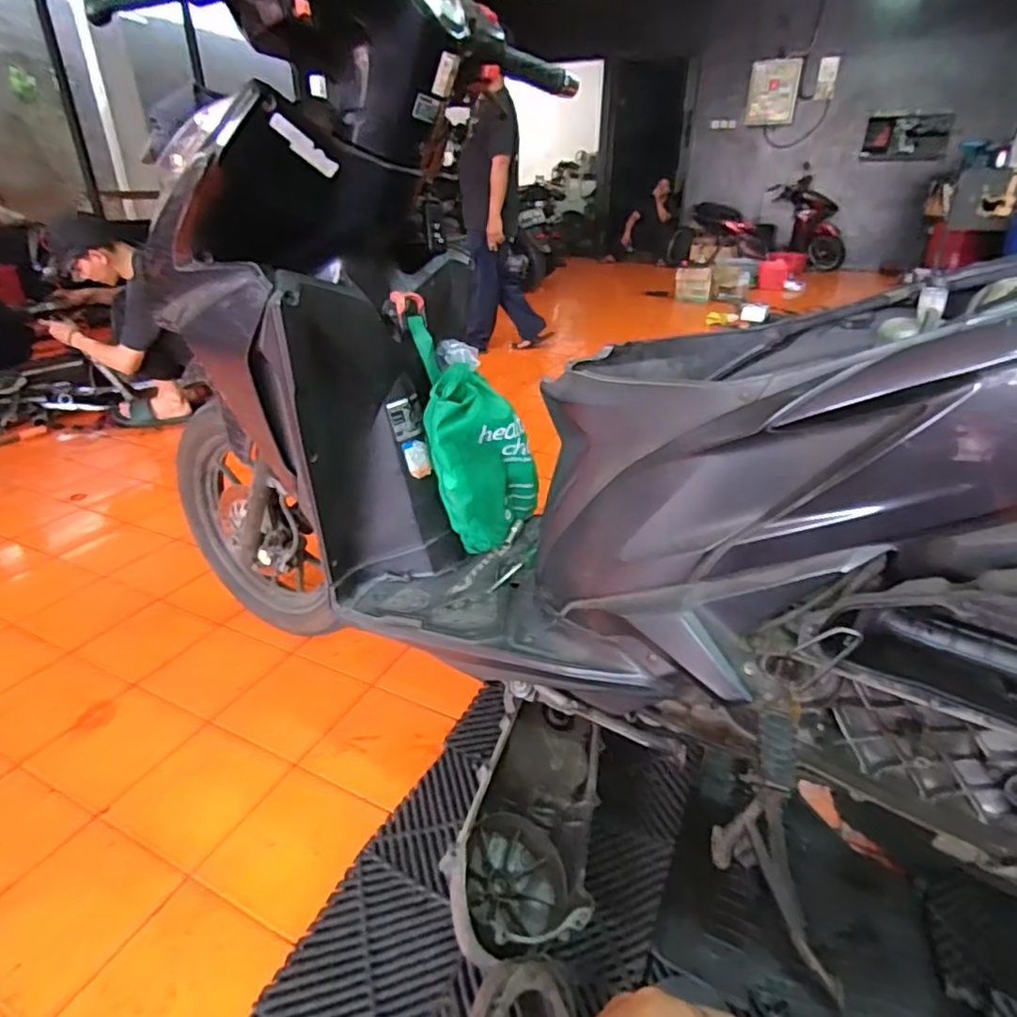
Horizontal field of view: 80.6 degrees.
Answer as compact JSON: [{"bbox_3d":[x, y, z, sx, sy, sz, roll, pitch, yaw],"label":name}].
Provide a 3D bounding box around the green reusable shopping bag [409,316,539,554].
[{"bbox_3d":[-0.047,-0.100,0.950,0.168,0.325,0.148,4,28,7],"label":"green reusable shopping bag"}]

